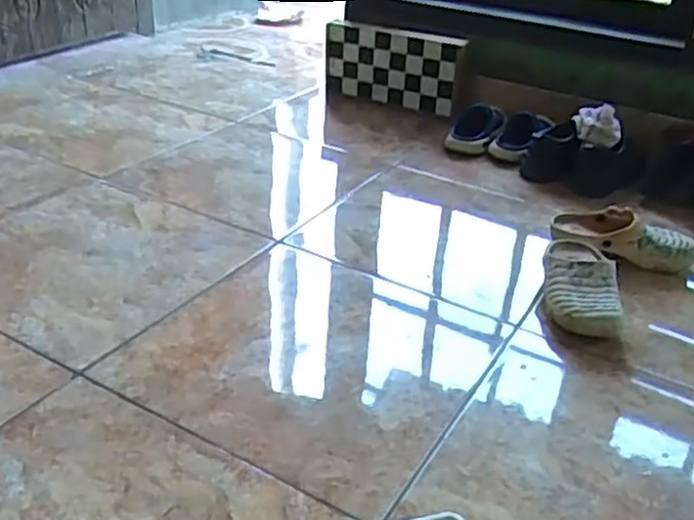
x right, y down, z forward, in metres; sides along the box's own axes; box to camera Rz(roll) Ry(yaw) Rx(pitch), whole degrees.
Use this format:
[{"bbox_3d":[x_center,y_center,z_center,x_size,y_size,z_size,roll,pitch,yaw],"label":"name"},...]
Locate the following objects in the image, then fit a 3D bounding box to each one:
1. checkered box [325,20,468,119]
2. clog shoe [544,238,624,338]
[{"bbox_3d":[0.105,-0.450,1.701,0.355,0.199,0.034,18,33,23],"label":"checkered box"},{"bbox_3d":[0.337,0.029,1.024,0.095,0.068,0.235,9,31,9],"label":"clog shoe"}]

